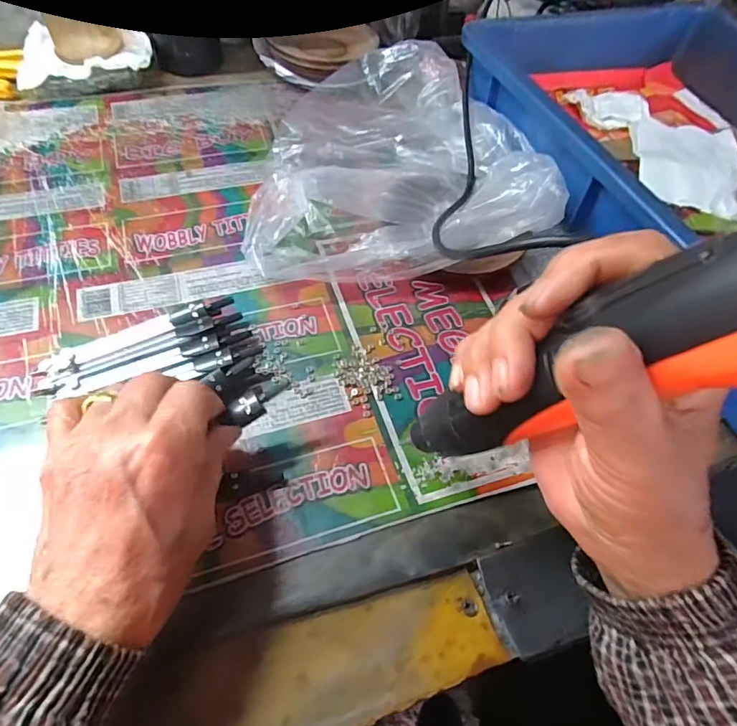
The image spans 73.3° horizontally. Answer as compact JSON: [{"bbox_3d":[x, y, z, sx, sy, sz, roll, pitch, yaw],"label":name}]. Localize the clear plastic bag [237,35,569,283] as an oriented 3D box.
[{"bbox_3d":[0.025,-0.181,0.416,0.222,0.057,0.267,2,57,-4],"label":"clear plastic bag"}]

